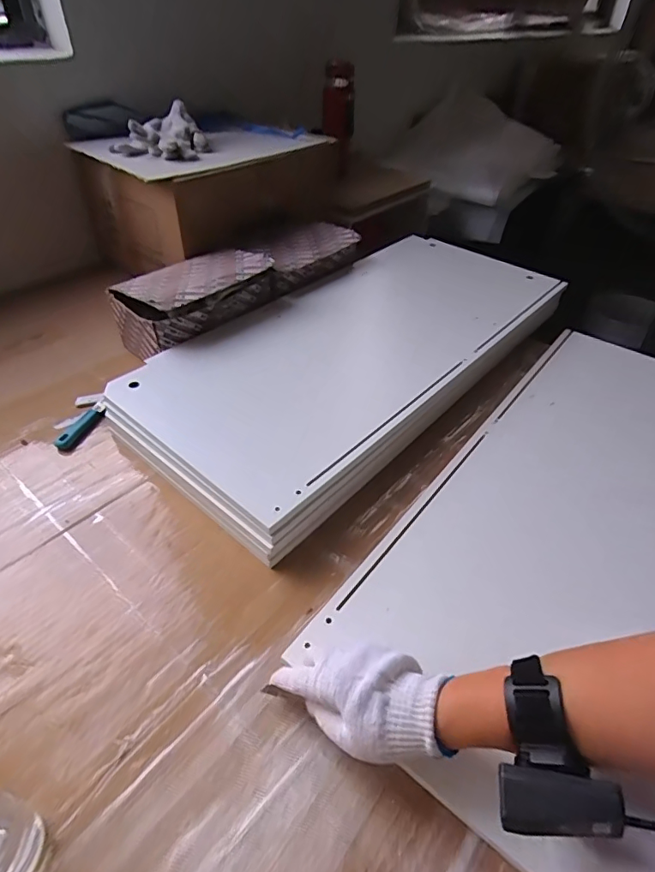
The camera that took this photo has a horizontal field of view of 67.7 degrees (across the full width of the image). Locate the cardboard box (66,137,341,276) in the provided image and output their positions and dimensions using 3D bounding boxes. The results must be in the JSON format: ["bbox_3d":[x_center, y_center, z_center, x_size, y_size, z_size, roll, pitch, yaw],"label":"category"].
[{"bbox_3d":[-0.215,-0.535,1.069,0.275,0.178,0.530,25,46,24],"label":"cardboard box"}]

